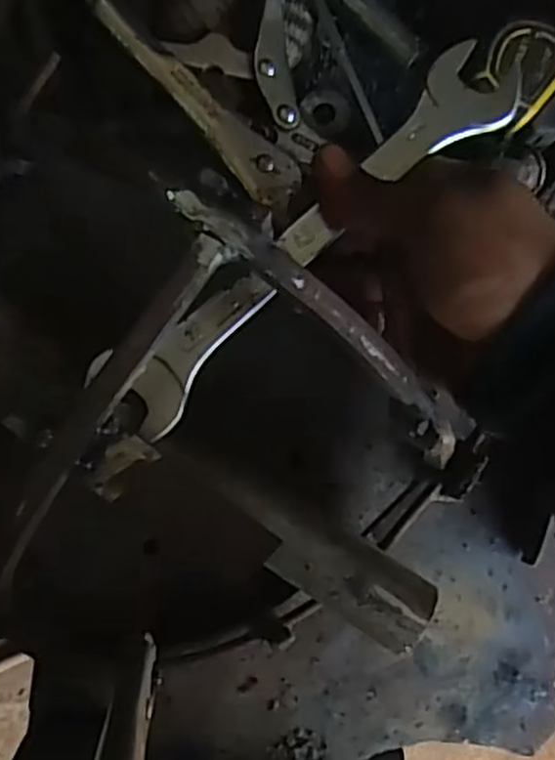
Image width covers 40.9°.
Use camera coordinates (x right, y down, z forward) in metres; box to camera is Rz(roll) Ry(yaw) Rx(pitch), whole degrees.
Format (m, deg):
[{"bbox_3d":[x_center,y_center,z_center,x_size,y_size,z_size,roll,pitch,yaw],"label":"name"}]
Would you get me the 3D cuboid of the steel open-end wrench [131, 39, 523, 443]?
[{"bbox_3d":[0.016,-0.057,0.291,0.197,0.006,0.033,-44,88,-5],"label":"steel open-end wrench"}]

